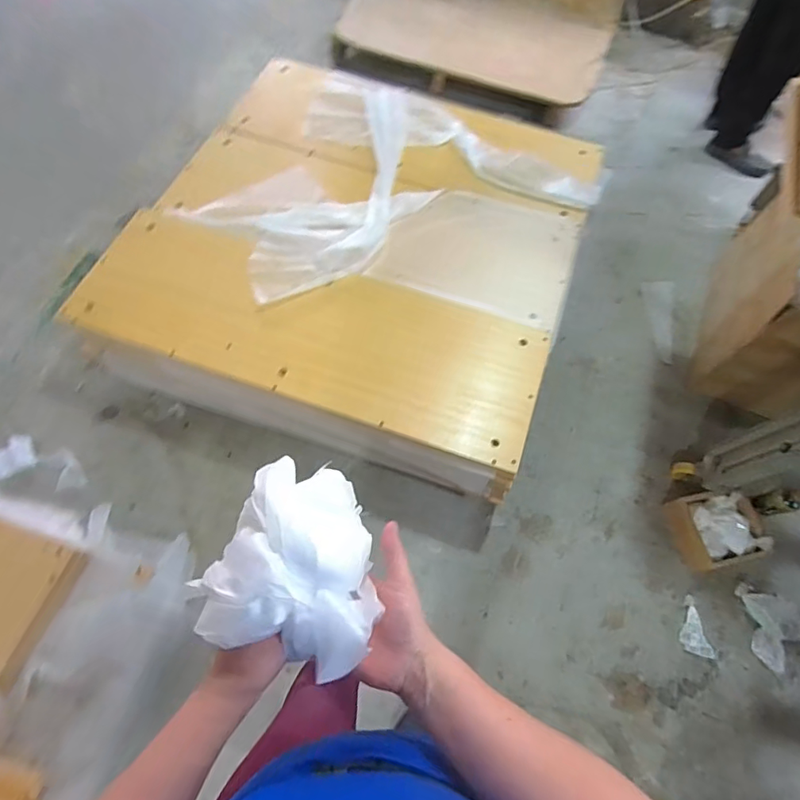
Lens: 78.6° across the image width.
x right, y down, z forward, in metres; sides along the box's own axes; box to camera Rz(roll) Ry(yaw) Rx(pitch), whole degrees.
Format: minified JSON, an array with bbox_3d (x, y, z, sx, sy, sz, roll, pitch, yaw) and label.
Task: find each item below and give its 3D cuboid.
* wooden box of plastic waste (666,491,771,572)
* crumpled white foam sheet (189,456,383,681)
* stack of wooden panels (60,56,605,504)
[{"bbox_3d":[0.850,0.347,1.318,0.214,0.094,0.185,-10,67,-6],"label":"wooden box of plastic waste"},{"bbox_3d":[-0.079,0.139,0.412,0.138,0.065,0.152,24,67,8],"label":"crumpled white foam sheet"},{"bbox_3d":[-0.103,-0.460,1.484,1.192,0.231,1.196,18,67,6],"label":"stack of wooden panels"}]

